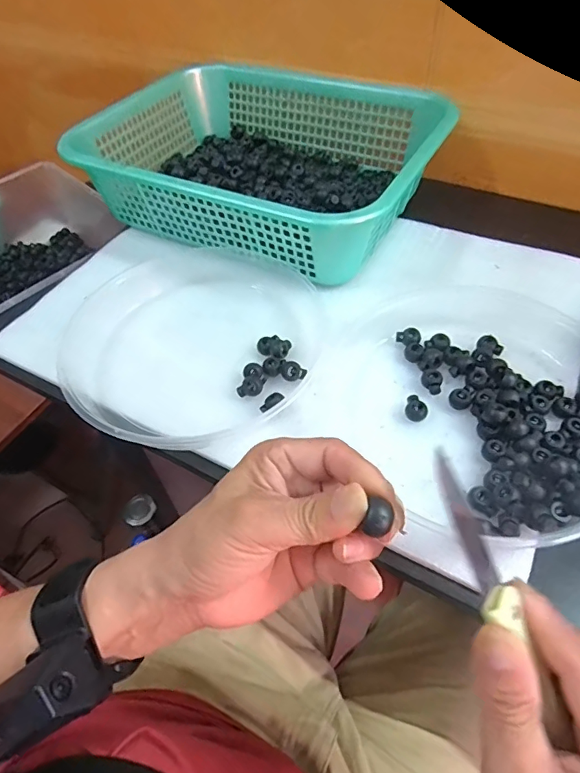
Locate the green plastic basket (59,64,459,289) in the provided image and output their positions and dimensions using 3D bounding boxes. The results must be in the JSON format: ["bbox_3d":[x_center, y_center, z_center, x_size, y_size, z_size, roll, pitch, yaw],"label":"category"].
[{"bbox_3d":[-0.027,-0.273,0.574,0.385,0.092,0.301,21,57,19],"label":"green plastic basket"}]

